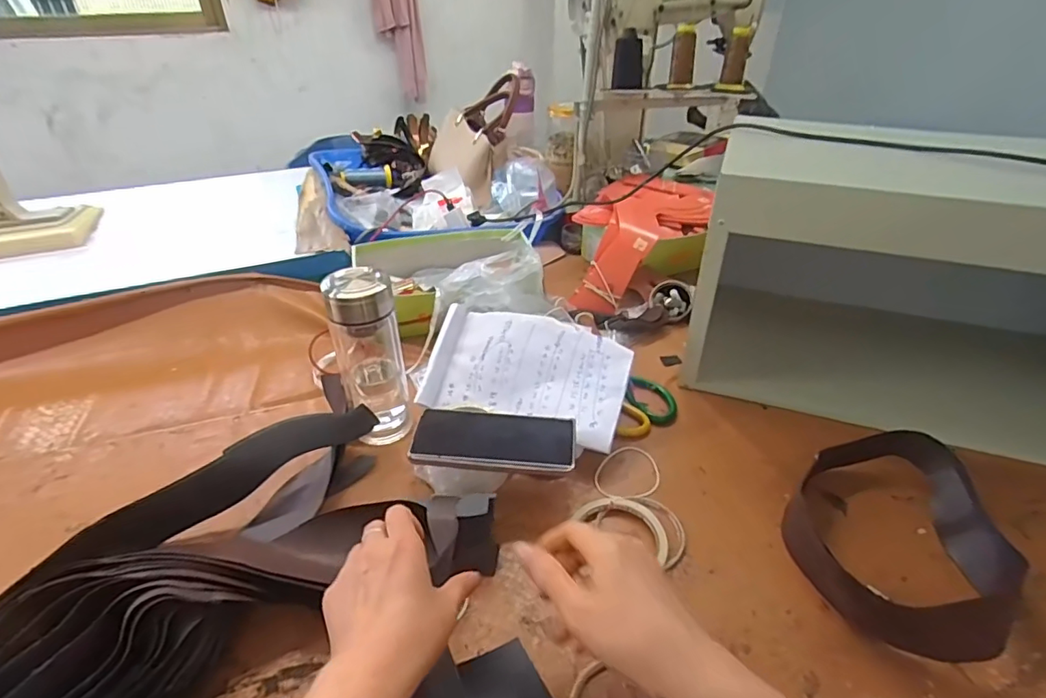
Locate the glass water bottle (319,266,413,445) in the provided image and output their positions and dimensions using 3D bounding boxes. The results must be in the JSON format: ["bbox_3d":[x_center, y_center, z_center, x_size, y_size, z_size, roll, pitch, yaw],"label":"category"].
[{"bbox_3d":[-0.168,0.011,0.594,0.069,0.198,0.063,-13,37,-18],"label":"glass water bottle"}]

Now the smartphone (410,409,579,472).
[{"bbox_3d":[-0.029,0.090,0.543,0.162,0.011,0.081,4,35,5],"label":"smartphone"}]

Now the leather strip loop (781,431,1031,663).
[{"bbox_3d":[0.352,0.162,0.493,0.179,0.058,0.221,25,42,32],"label":"leather strip loop"}]

